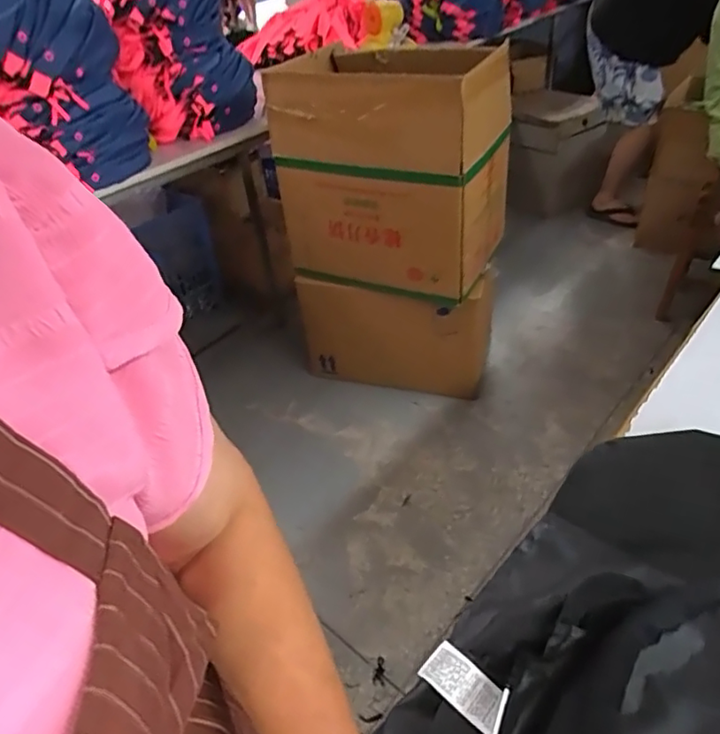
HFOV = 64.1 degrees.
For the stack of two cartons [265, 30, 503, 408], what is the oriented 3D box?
[{"bbox_3d":[0.132,-0.412,1.732,0.600,0.926,0.412,14,43,24],"label":"stack of two cartons"}]

